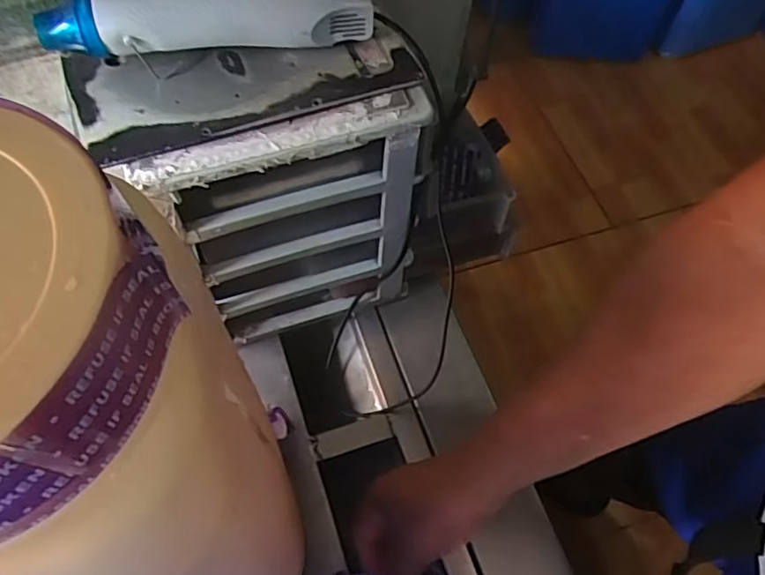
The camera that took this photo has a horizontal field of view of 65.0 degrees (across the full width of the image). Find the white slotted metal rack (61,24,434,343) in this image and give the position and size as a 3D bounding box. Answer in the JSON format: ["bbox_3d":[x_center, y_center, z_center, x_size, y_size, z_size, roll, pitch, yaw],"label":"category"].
[{"bbox_3d":[-0.092,-0.068,0.520,0.244,0.245,0.122,-10,62,-7],"label":"white slotted metal rack"}]

